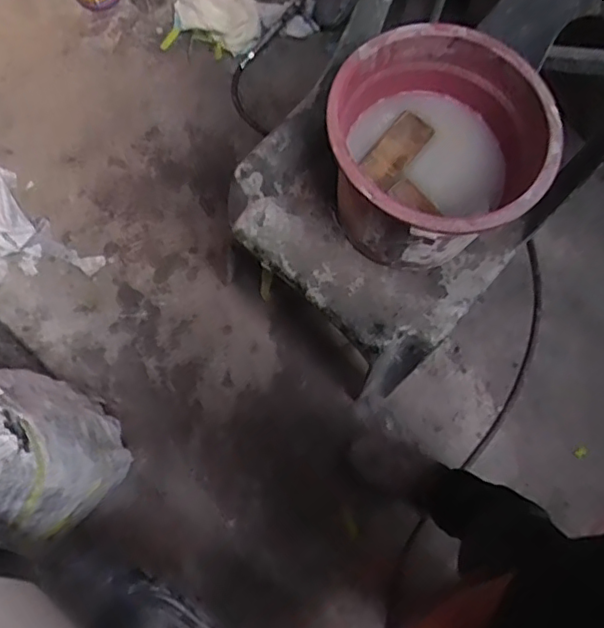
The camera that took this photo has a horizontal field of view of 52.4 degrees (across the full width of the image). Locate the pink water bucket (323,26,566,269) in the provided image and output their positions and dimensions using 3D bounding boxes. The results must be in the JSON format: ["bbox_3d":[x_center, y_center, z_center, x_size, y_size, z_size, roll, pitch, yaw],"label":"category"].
[{"bbox_3d":[0.167,-0.208,0.816,0.271,0.224,0.267,1,78,-3],"label":"pink water bucket"}]

